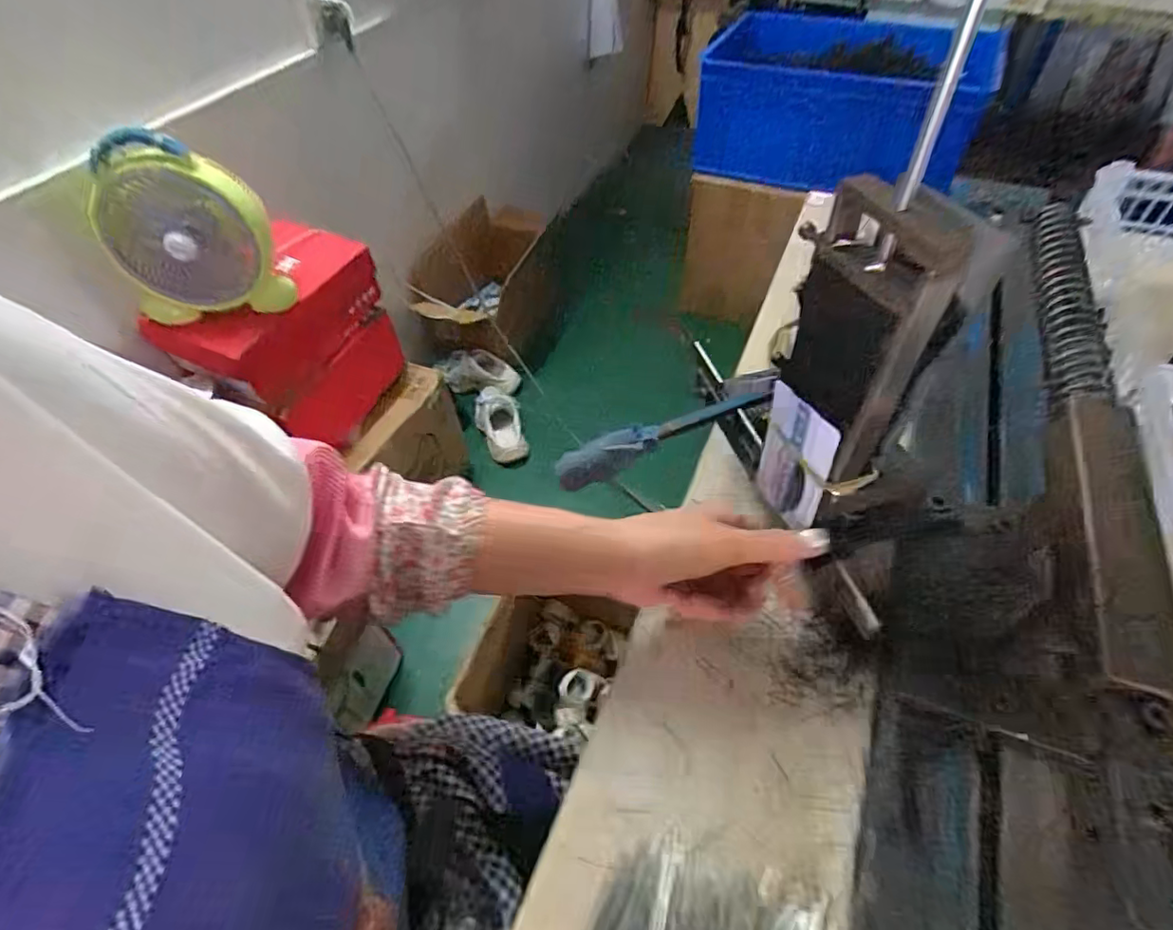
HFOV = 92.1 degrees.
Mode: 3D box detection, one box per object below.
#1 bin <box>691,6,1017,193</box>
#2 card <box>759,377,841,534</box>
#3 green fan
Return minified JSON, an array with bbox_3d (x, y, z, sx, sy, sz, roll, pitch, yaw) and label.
[{"bbox_3d":[0.547,-0.777,1.235,0.561,0.284,0.254,28,57,23],"label":"bin"},{"bbox_3d":[0.120,-0.002,0.331,0.004,0.082,0.052,-16,45,-13],"label":"card"},{"bbox_3d":[-0.587,-0.338,0.830,0.226,0.242,0.068,-10,51,-5],"label":"green fan"}]

